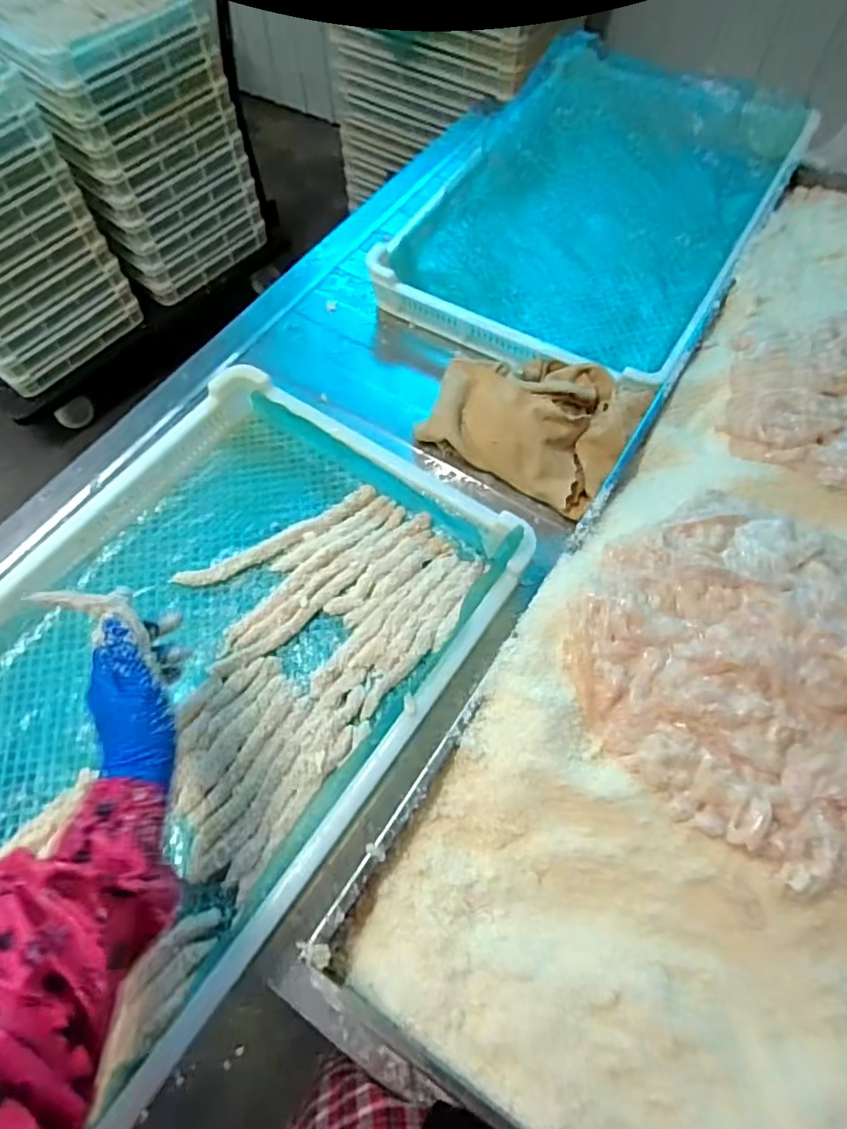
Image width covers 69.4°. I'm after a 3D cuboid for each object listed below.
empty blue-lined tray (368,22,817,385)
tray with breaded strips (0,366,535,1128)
[{"bbox_3d":[0.237,-0.502,0.827,0.416,0.065,0.625,27,67,13],"label":"empty blue-lined tray"},{"bbox_3d":[-0.214,0.101,0.542,0.398,0.055,0.578,32,68,15],"label":"tray with breaded strips"}]

